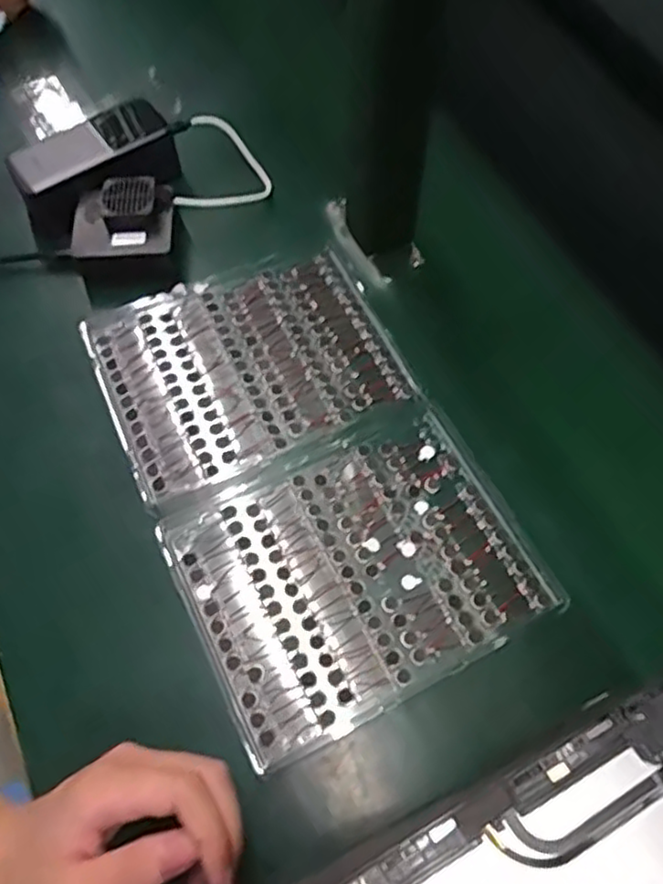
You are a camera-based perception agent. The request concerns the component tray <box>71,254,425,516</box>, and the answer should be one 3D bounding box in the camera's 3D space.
[{"bbox_3d":[-0.062,-0.060,0.508,0.203,0.006,0.167,-23,64,-12],"label":"component tray"}]

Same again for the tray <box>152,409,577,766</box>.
[{"bbox_3d":[0.016,0.080,0.438,0.206,0.007,0.164,-24,65,-13],"label":"tray"}]

